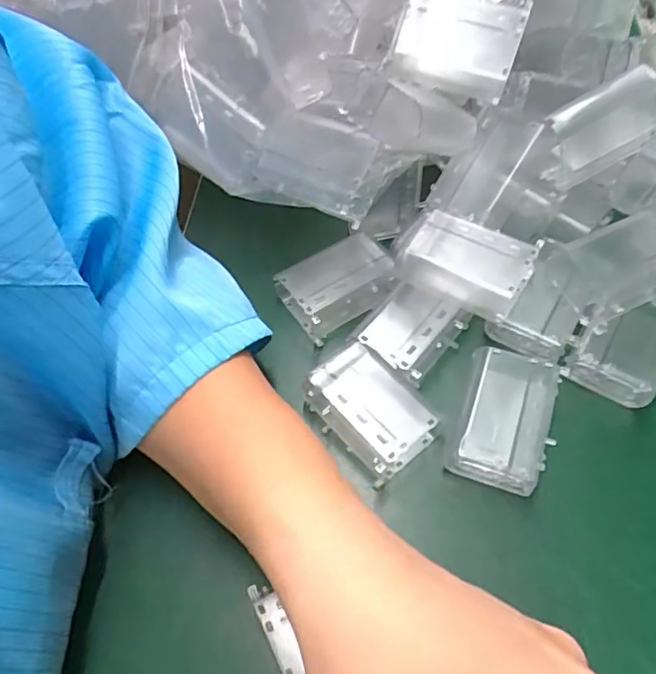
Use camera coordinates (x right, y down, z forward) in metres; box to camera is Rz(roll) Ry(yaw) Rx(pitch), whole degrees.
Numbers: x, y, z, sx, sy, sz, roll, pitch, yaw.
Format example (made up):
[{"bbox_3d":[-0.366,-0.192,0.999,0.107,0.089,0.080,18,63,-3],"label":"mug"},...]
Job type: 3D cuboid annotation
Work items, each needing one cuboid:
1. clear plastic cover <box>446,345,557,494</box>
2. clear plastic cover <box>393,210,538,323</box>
[{"bbox_3d":[0.077,0.036,0.252,0.037,0.023,0.056,18,61,13],"label":"clear plastic cover"},{"bbox_3d":[0.065,-0.035,0.270,0.057,0.024,0.035,26,63,17],"label":"clear plastic cover"}]

